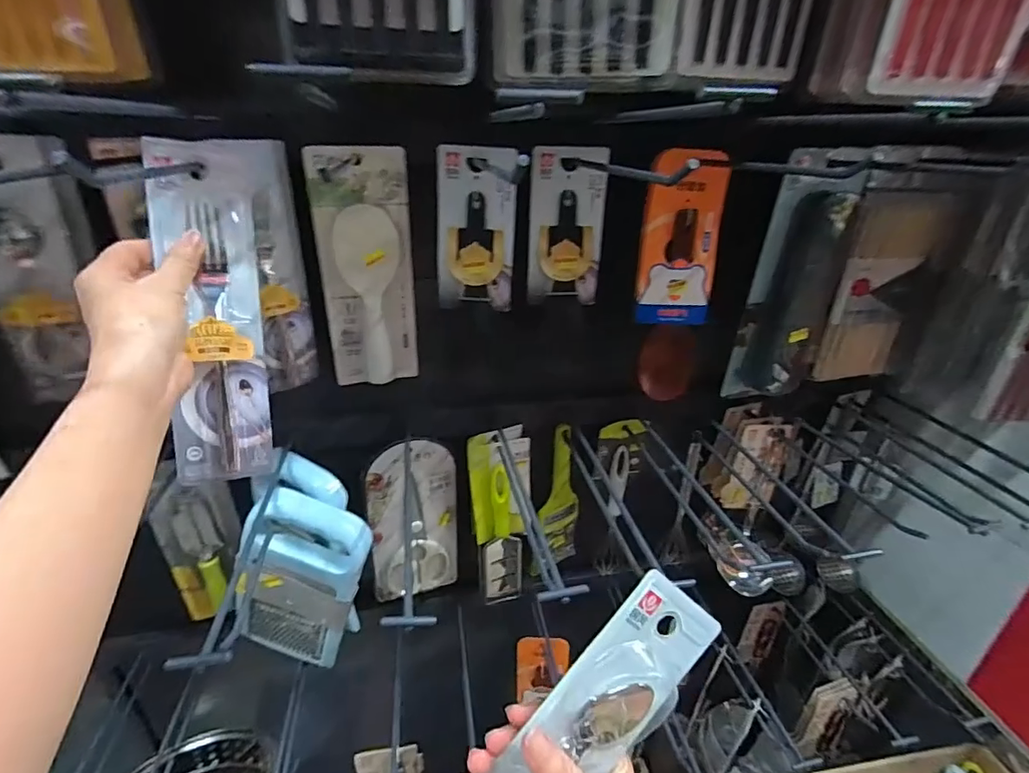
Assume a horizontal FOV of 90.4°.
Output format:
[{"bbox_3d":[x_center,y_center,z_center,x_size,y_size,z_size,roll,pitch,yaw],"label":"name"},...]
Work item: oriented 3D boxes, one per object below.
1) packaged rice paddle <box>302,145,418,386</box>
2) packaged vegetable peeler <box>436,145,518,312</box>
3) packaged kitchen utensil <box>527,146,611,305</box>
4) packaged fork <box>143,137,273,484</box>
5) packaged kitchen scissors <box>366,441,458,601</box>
[{"bbox_3d":[-0.158,-0.120,0.554,0.095,0.247,0.034,-7,28,-16],"label":"packaged rice paddle"},{"bbox_3d":[-0.039,-0.153,0.508,0.076,0.151,0.016,5,27,7],"label":"packaged vegetable peeler"},{"bbox_3d":[0.054,-0.161,0.527,0.076,0.154,0.011,0,25,-2],"label":"packaged kitchen utensil"},{"bbox_3d":[-0.222,-0.054,0.379,0.066,0.247,0.020,-5,6,-30],"label":"packaged fork"},{"bbox_3d":[-0.137,0.186,0.698,0.119,0.242,0.016,-13,30,-25],"label":"packaged kitchen scissors"}]

